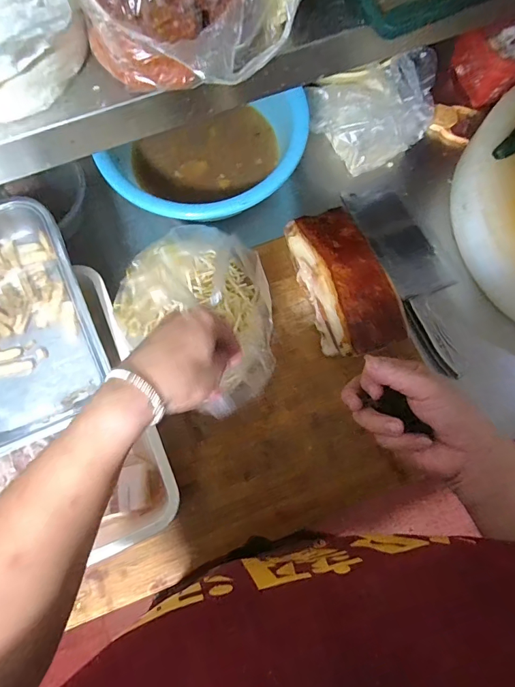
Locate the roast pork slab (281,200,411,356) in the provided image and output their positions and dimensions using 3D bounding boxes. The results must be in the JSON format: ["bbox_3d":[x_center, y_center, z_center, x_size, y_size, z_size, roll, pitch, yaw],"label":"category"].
[{"bbox_3d":[0.103,-0.068,0.484,0.087,0.090,0.168,-20,77,-4],"label":"roast pork slab"}]

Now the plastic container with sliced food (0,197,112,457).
[{"bbox_3d":[-0.286,-0.023,0.443,0.194,0.059,0.264,-21,77,-5],"label":"plastic container with sliced food"}]

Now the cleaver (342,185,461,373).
[{"bbox_3d":[0.214,-0.101,0.548,0.089,0.031,0.287,-19,76,-4],"label":"cleaver"}]

